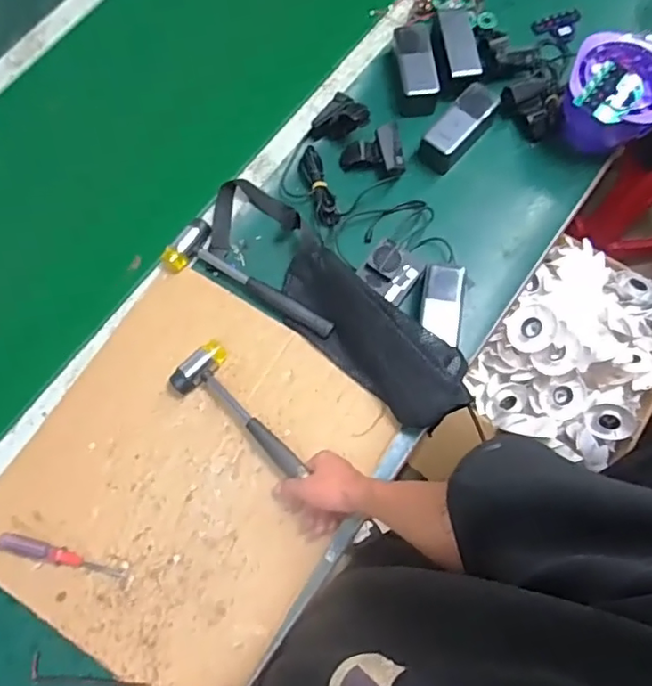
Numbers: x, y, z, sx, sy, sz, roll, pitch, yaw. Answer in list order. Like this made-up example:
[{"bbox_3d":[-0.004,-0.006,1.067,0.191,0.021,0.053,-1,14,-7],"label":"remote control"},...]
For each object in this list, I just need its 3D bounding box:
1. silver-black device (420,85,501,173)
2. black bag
[{"bbox_3d":[0.196,-0.317,0.828,0.059,0.035,0.142,39,76,11],"label":"silver-black device"},{"bbox_3d":[0.051,-0.015,0.710,0.292,0.088,0.096,43,77,12],"label":"black bag"}]

